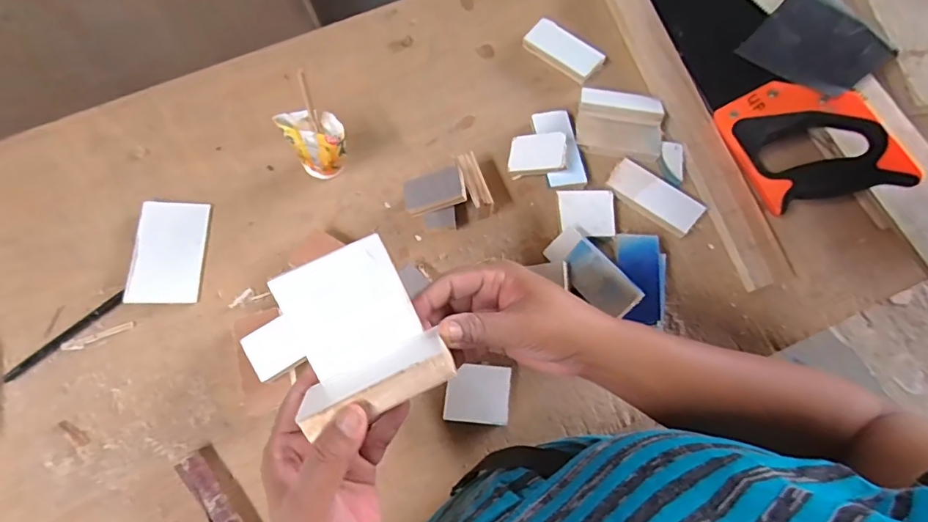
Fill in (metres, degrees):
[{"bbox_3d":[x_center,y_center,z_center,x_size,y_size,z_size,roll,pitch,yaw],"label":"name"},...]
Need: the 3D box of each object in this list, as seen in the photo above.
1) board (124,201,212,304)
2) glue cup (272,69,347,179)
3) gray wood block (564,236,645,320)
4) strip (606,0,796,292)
[{"bbox_3d":[-0.292,-0.010,0.496,0.068,0.006,0.104,-2,70,0],"label":"board"},{"bbox_3d":[-0.145,-0.122,0.485,0.052,0.107,0.053,0,70,1],"label":"glue cup"},{"bbox_3d":[0.123,0.018,0.453,0.038,0.009,0.076,-50,54,18],"label":"gray wood block"},{"bbox_3d":[0.238,-0.160,0.538,0.050,0.031,0.393,-17,71,-5],"label":"strip"}]

